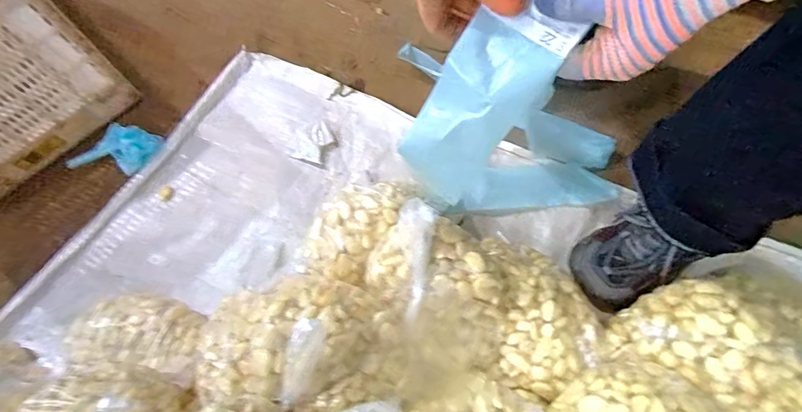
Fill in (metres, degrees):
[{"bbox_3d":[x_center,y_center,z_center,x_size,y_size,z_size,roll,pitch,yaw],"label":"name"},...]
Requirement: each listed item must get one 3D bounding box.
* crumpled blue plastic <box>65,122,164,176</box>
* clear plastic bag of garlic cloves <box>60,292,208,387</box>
[{"bbox_3d":[-0.469,-0.096,0.680,0.124,0.032,0.078,1,67,3],"label":"crumpled blue plastic"},{"bbox_3d":[-0.344,0.171,0.546,0.176,0.061,0.102,4,66,5],"label":"clear plastic bag of garlic cloves"}]

